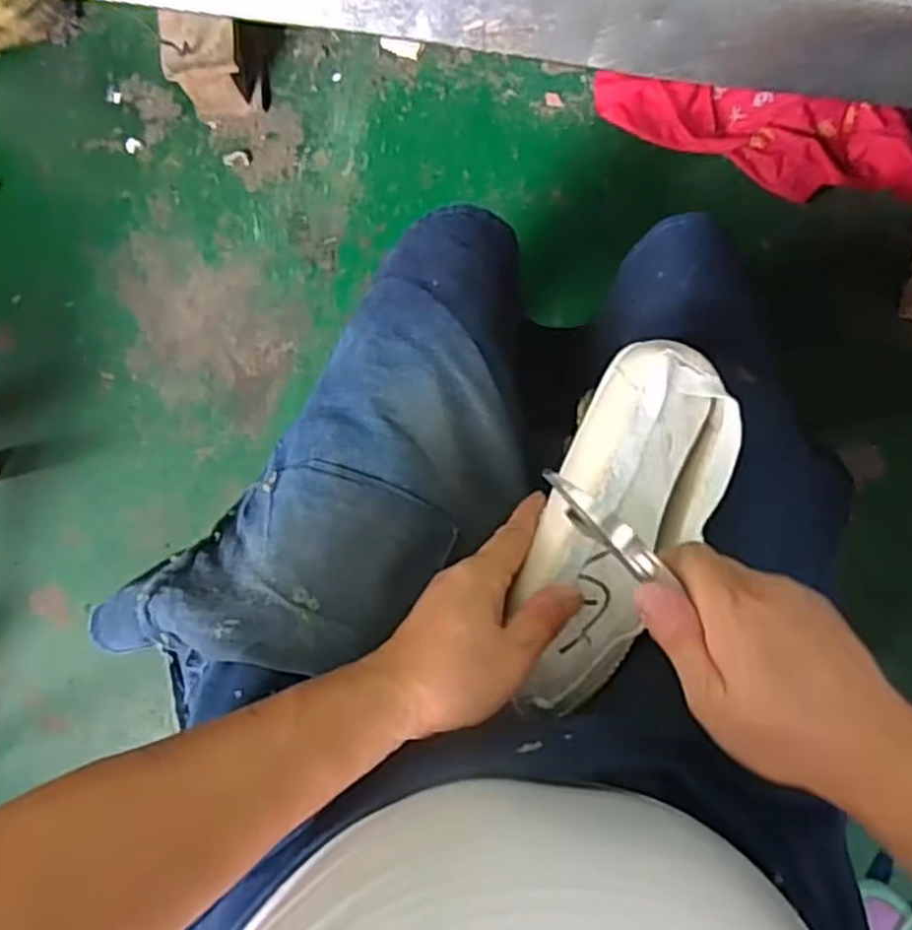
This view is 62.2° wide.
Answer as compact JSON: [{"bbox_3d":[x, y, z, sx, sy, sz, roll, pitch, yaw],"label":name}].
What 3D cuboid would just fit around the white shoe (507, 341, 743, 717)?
[{"bbox_3d":[0.095,0.035,0.428,0.085,0.049,0.206,20,93,5],"label":"white shoe"}]

